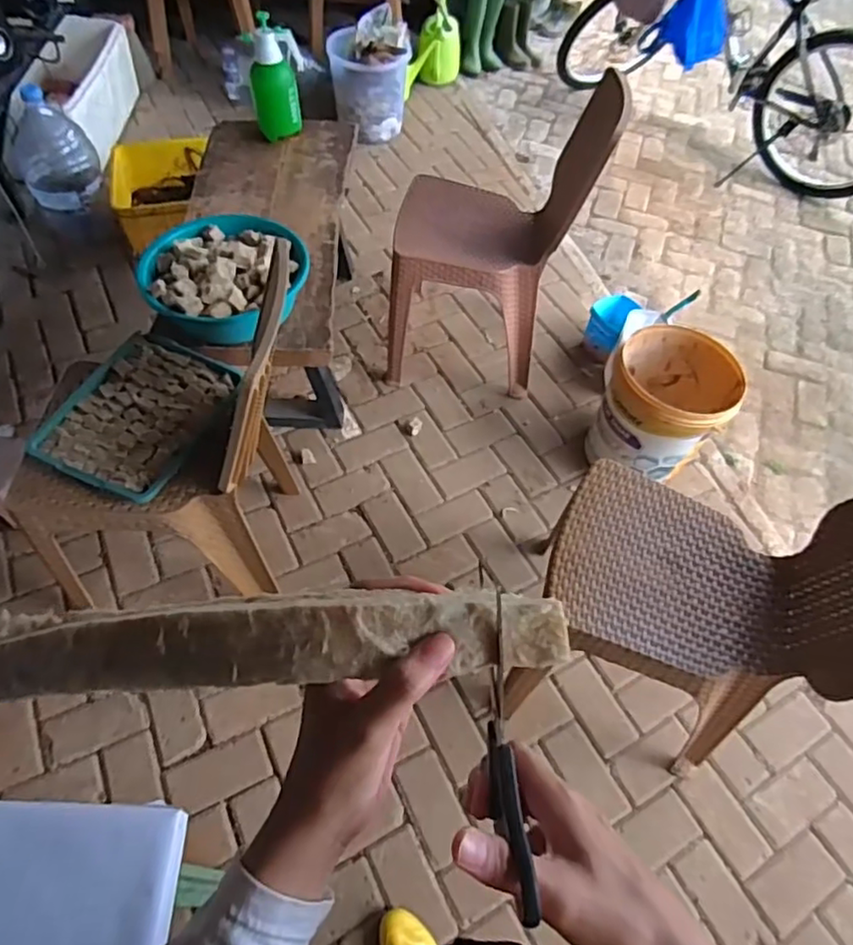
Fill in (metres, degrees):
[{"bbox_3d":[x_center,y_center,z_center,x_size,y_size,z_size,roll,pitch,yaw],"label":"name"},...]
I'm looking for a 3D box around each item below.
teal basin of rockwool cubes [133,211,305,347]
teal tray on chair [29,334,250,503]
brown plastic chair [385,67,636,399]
[{"bbox_3d":[-0.437,-0.446,1.409,0.350,0.123,0.347,2,57,-3],"label":"teal basin of rockwool cubes"},{"bbox_3d":[-0.567,-0.126,1.241,0.278,0.051,0.352,18,58,8],"label":"teal tray on chair"},{"bbox_3d":[0.162,-0.612,1.683,0.492,0.748,0.391,7,57,1],"label":"brown plastic chair"}]

